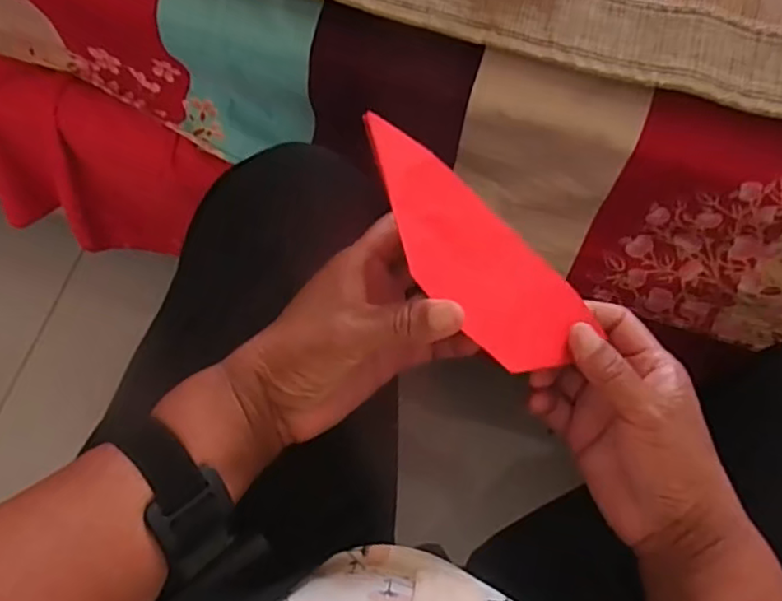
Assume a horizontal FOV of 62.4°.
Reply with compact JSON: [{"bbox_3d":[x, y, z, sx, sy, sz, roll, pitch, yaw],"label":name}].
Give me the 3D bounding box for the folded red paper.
[{"bbox_3d":[0.036,-0.022,0.318,0.144,0.008,0.066,42,57,-13],"label":"folded red paper"}]

